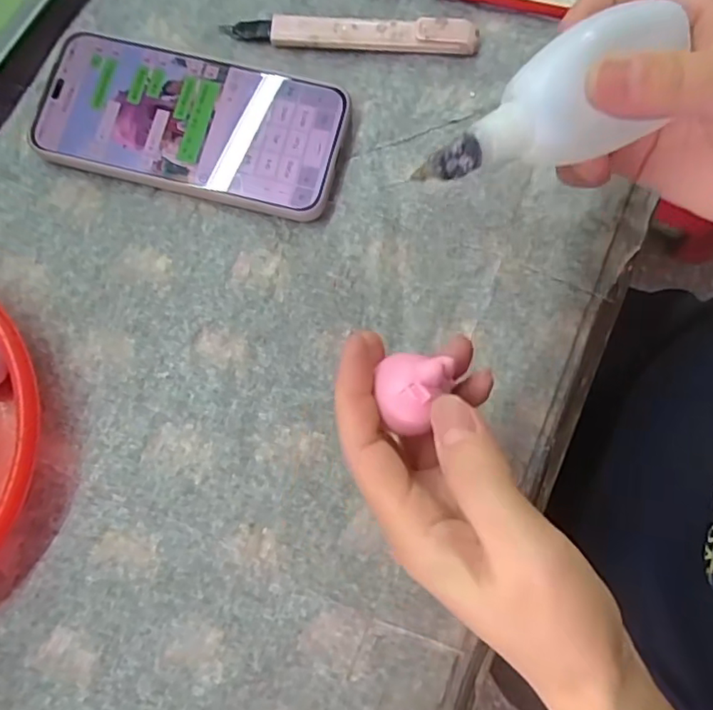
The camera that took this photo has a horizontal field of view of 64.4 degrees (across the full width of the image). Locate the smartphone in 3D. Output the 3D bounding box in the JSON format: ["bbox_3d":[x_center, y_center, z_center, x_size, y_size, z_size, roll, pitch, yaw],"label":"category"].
[{"bbox_3d":[-0.089,-0.124,0.304,0.162,0.011,0.077,14,79,4],"label":"smartphone"}]

